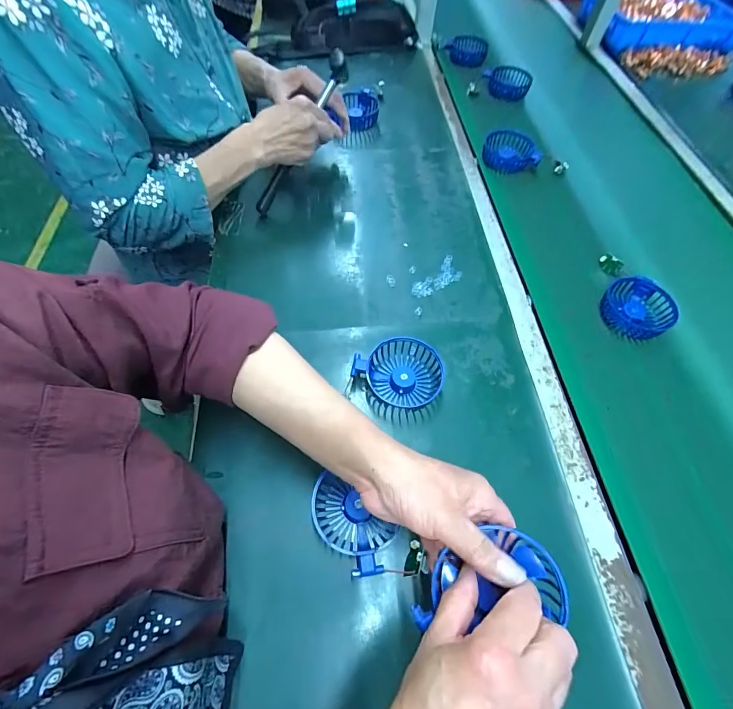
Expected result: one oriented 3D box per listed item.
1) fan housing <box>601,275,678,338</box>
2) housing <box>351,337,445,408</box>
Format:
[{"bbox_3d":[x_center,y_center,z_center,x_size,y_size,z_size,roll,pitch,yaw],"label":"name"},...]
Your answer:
[{"bbox_3d":[0.373,-0.059,0.524,0.093,0.041,0.086,1,60,-1],"label":"fan housing"},{"bbox_3d":[0.037,0.020,0.447,0.104,0.030,0.074,6,59,0],"label":"housing"}]

